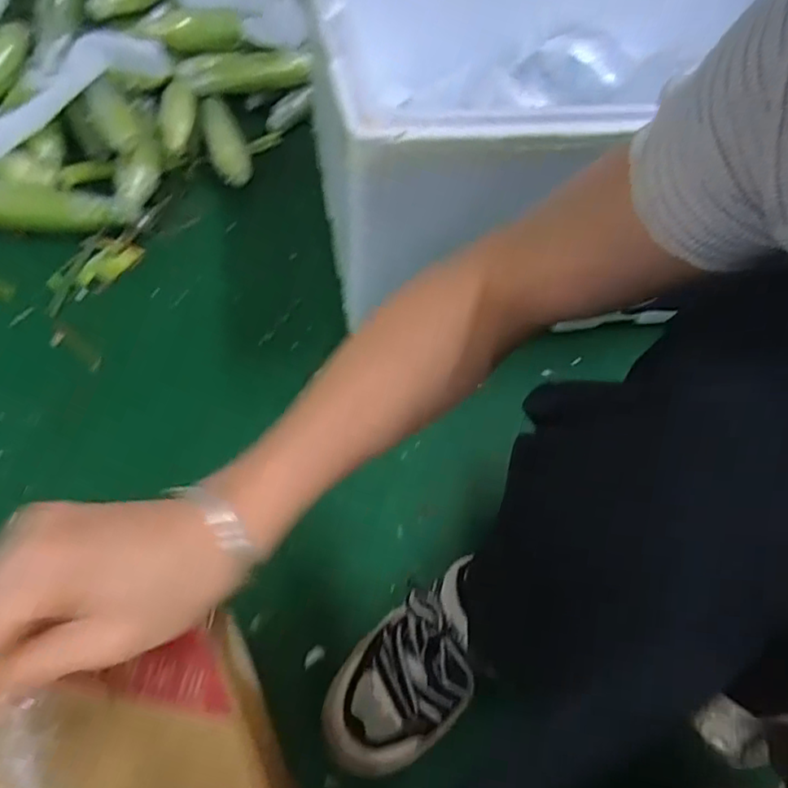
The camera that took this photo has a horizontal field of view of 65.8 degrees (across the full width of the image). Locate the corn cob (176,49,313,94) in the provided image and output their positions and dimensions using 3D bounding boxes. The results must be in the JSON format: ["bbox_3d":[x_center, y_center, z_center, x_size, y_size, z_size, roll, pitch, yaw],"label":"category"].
[{"bbox_3d":[-0.232,-0.512,0.971,0.216,0.052,0.050,1,55,12],"label":"corn cob"}]

